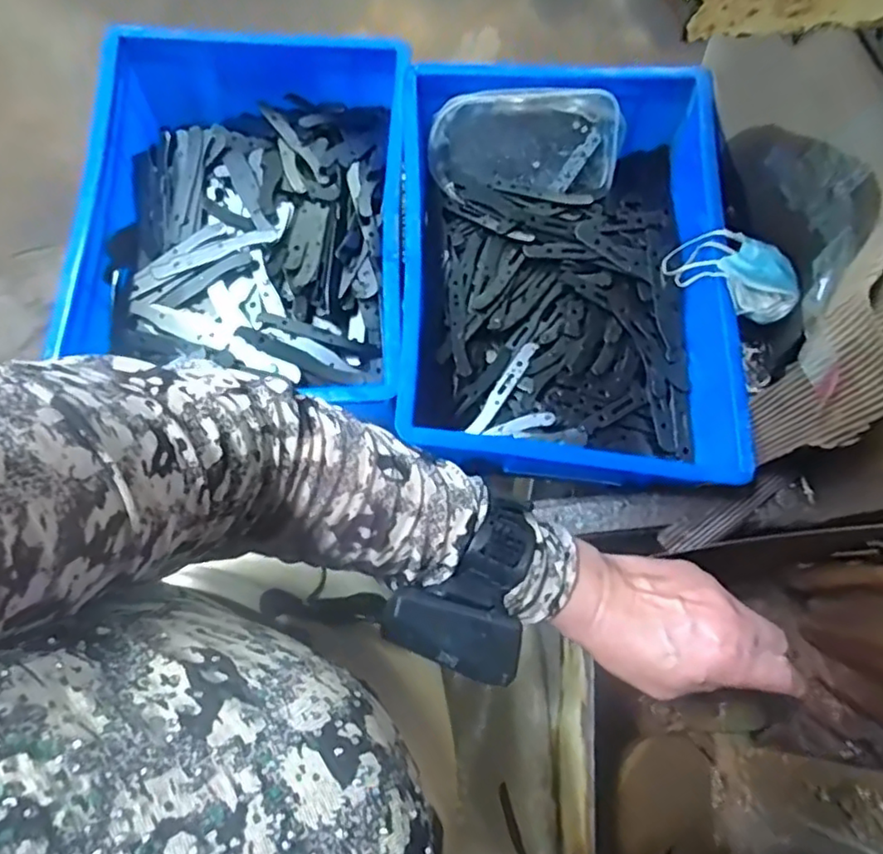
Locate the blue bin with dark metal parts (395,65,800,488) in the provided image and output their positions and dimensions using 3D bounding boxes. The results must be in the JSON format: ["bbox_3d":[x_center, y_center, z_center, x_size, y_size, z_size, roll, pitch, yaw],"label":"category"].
[{"bbox_3d":[0.128,-0.154,0.613,0.326,0.110,0.410,2,74,0],"label":"blue bin with dark metal parts"}]

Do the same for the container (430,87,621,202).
[{"bbox_3d":[0.087,-0.295,0.659,0.189,0.037,0.102,7,118,6],"label":"container"}]

